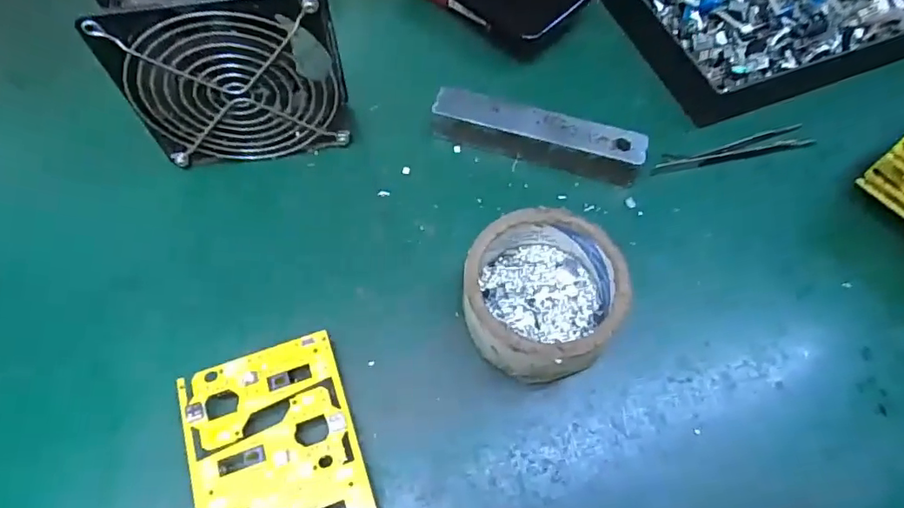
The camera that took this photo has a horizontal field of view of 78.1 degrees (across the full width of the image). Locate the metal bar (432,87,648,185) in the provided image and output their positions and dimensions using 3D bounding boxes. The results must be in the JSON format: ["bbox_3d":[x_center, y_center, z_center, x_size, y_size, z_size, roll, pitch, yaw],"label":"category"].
[{"bbox_3d":[0.056,-0.077,0.371,0.137,0.027,0.029,17,63,8],"label":"metal bar"}]

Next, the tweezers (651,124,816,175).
[{"bbox_3d":[0.193,-0.071,0.380,0.117,0.006,0.020,-14,63,-7],"label":"tweezers"}]

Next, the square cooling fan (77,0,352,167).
[{"bbox_3d":[-0.127,-0.109,0.332,0.118,0.117,0.045,-10,63,-5],"label":"square cooling fan"}]

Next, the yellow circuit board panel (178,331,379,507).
[{"bbox_3d":[-0.081,0.110,0.266,0.078,0.005,0.136,-17,63,-11],"label":"yellow circuit board panel"}]

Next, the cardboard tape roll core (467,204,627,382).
[{"bbox_3d":[0.049,0.022,0.308,0.083,0.042,0.086,2,62,1],"label":"cardboard tape roll core"}]

